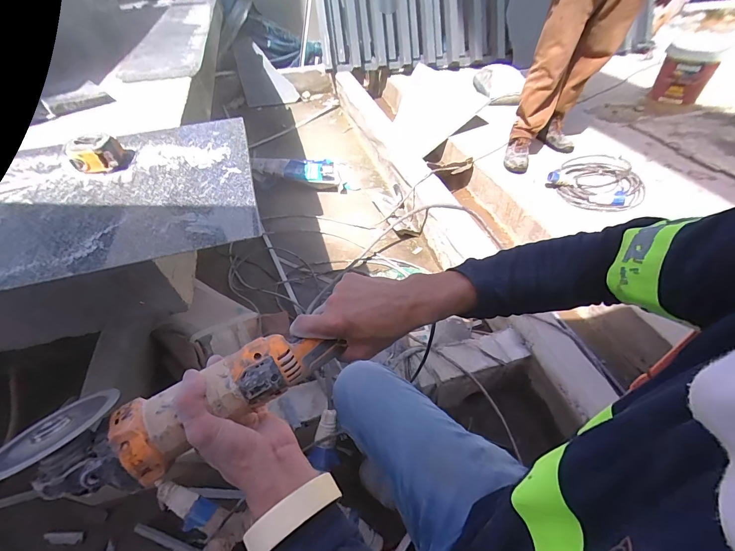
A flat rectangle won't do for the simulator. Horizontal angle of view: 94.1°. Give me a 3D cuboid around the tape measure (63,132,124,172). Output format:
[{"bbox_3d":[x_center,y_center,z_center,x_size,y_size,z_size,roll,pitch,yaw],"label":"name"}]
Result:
[{"bbox_3d":[-0.425,-0.191,0.534,0.063,0.036,0.050,-9,46,-8],"label":"tape measure"}]

